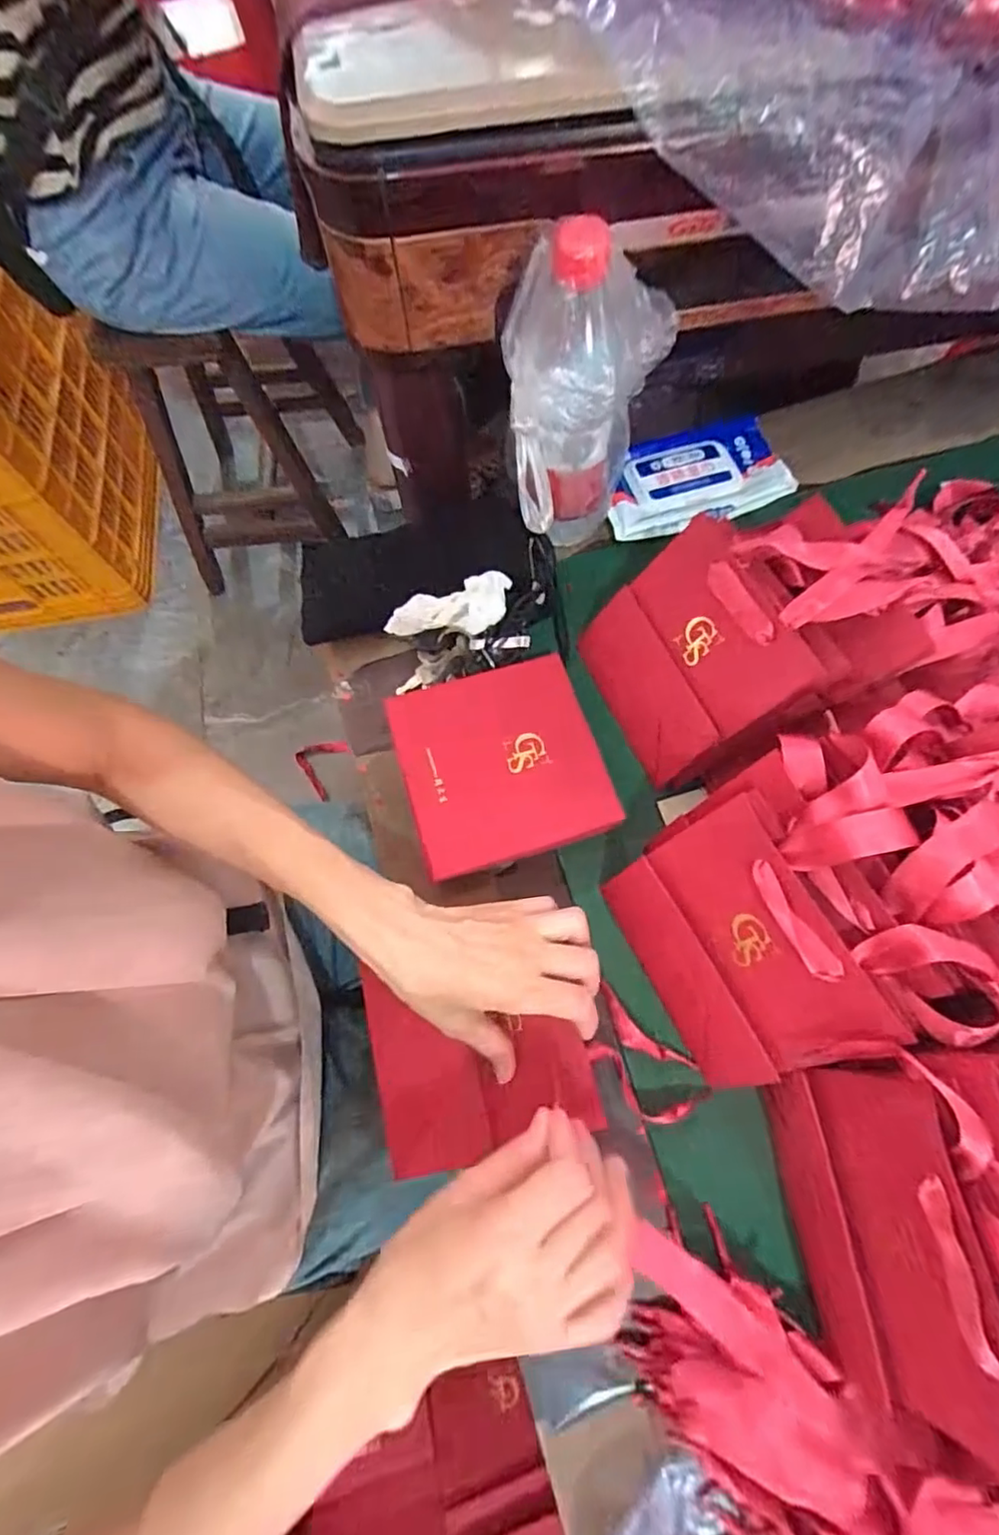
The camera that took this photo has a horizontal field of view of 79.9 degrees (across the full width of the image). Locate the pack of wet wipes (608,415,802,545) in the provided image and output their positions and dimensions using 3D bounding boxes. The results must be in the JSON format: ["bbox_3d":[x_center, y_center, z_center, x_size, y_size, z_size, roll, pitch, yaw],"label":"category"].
[{"bbox_3d":[0.171,-0.260,0.532,0.165,0.026,0.089,-15,71,-4],"label":"pack of wet wipes"}]

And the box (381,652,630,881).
[{"bbox_3d":[0.001,-0.001,0.444,0.138,0.038,0.139,-17,71,-4],"label":"box"}]

